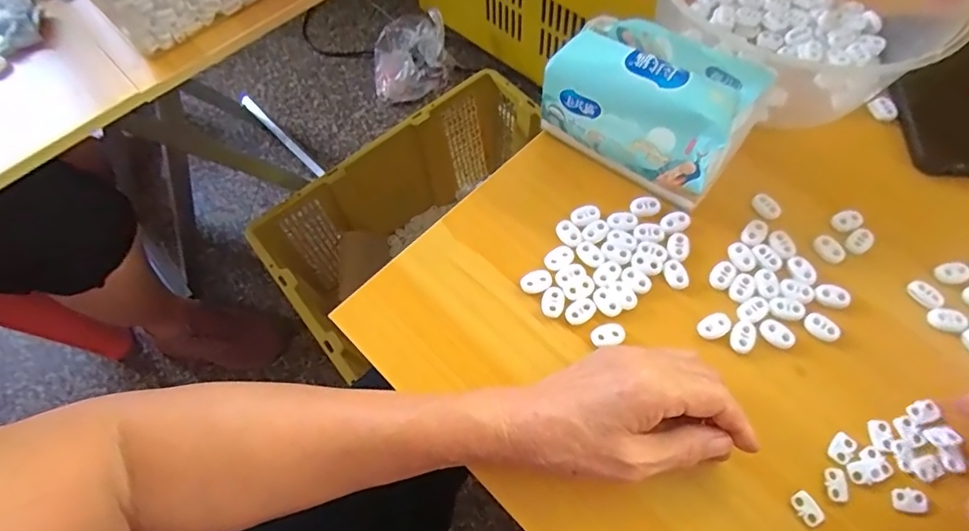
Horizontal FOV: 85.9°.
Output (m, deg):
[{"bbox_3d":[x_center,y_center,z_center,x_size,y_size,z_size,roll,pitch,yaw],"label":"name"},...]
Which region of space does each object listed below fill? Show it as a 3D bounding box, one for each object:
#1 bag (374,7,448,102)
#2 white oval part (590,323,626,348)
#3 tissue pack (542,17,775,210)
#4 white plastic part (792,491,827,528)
[{"bbox_3d":[-0.168,-0.476,1.168,0.174,0.132,0.204,-10,64,-2],"label":"bag"},{"bbox_3d":[0.085,0.047,0.358,0.023,0.004,0.014,-11,64,-2],"label":"white oval part"},{"bbox_3d":[0.129,-0.128,0.398,0.139,0.082,0.103,34,70,17],"label":"tissue pack"},{"bbox_3d":[0.192,0.144,0.308,0.013,0.004,0.019,-32,67,-12],"label":"white plastic part"}]

